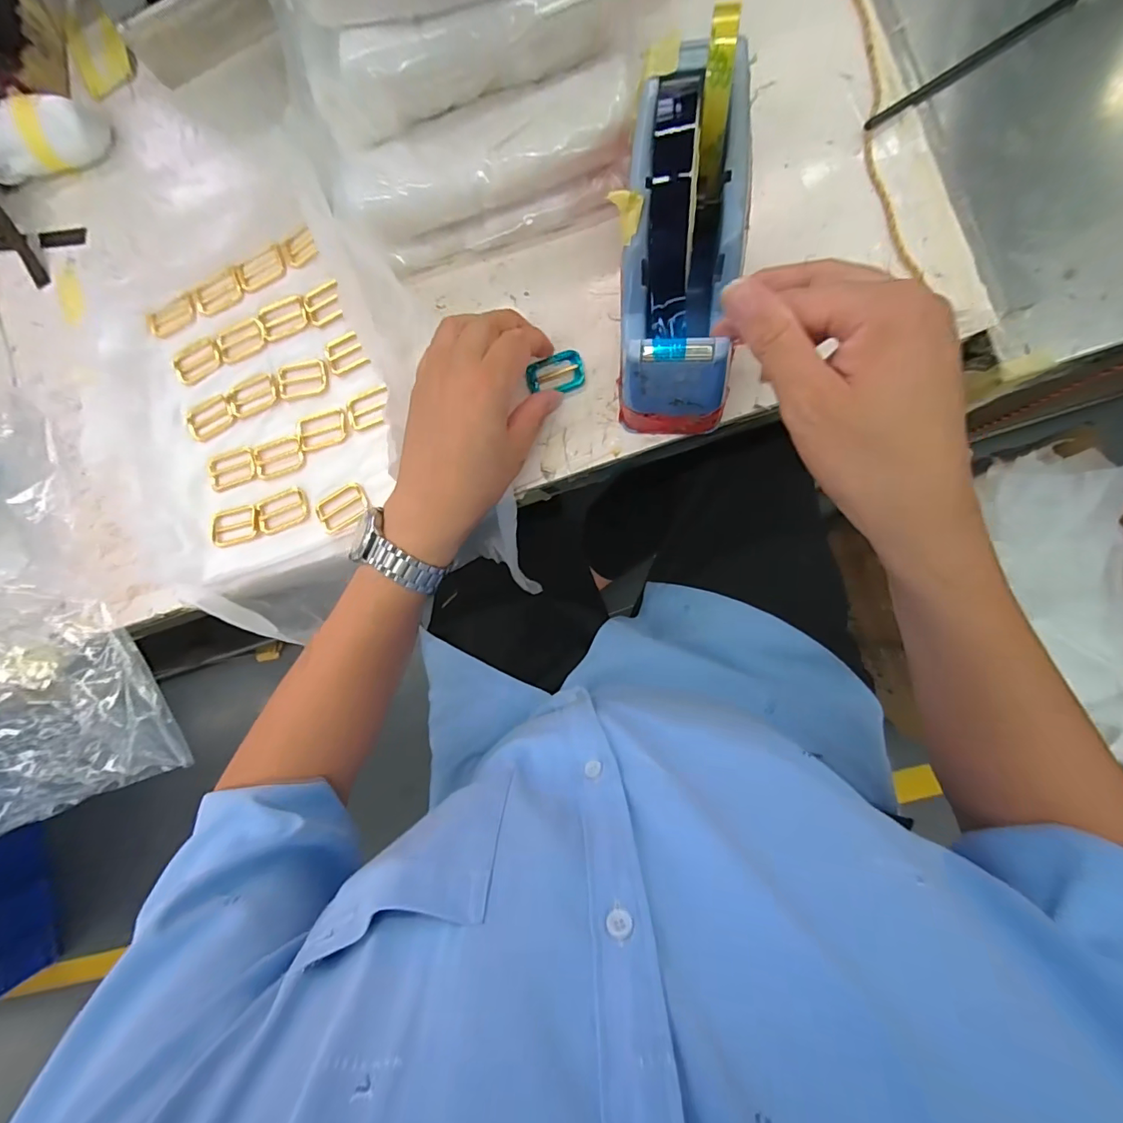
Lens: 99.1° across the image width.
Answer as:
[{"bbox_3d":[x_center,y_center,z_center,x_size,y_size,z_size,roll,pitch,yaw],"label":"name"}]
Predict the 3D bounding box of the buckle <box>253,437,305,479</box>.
[{"bbox_3d":[-0.241,-0.090,0.411,0.046,0.006,0.030,-15,86,9],"label":"buckle"}]

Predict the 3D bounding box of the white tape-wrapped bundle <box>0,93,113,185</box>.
[{"bbox_3d":[-0.485,-0.393,0.447,0.115,0.038,0.050,-9,87,9],"label":"white tape-wrapped bundle"}]

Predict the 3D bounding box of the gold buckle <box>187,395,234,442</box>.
[{"bbox_3d":[-0.311,-0.128,0.422,0.044,0.005,0.031,-26,84,8],"label":"gold buckle"}]

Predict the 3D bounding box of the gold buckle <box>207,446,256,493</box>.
[{"bbox_3d":[-0.287,-0.082,0.416,0.045,0.004,0.031,-15,86,9],"label":"gold buckle"}]

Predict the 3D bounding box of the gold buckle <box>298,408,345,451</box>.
[{"bbox_3d":[-0.201,-0.111,0.403,0.045,0.008,0.027,-15,86,9],"label":"gold buckle"}]

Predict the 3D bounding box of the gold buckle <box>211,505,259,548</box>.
[{"bbox_3d":[-0.281,-0.032,0.410,0.046,0.009,0.034,-14,86,9],"label":"gold buckle"}]

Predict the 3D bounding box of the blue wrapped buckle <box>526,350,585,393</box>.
[{"bbox_3d":[-0.003,-0.146,0.370,0.042,0.004,0.030,-9,87,9],"label":"blue wrapped buckle"}]

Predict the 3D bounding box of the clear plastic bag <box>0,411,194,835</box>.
[{"bbox_3d":[-0.497,0.052,0.444,0.224,0.061,0.358,-21,85,8],"label":"clear plastic bag"}]

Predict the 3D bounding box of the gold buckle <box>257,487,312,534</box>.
[{"bbox_3d":[-0.237,-0.043,0.405,0.047,0.004,0.031,-19,85,8],"label":"gold buckle"}]

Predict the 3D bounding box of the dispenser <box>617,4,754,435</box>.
[{"bbox_3d":[0.073,-0.192,0.297,0.073,0.125,0.193,4,89,10],"label":"dispenser"}]

